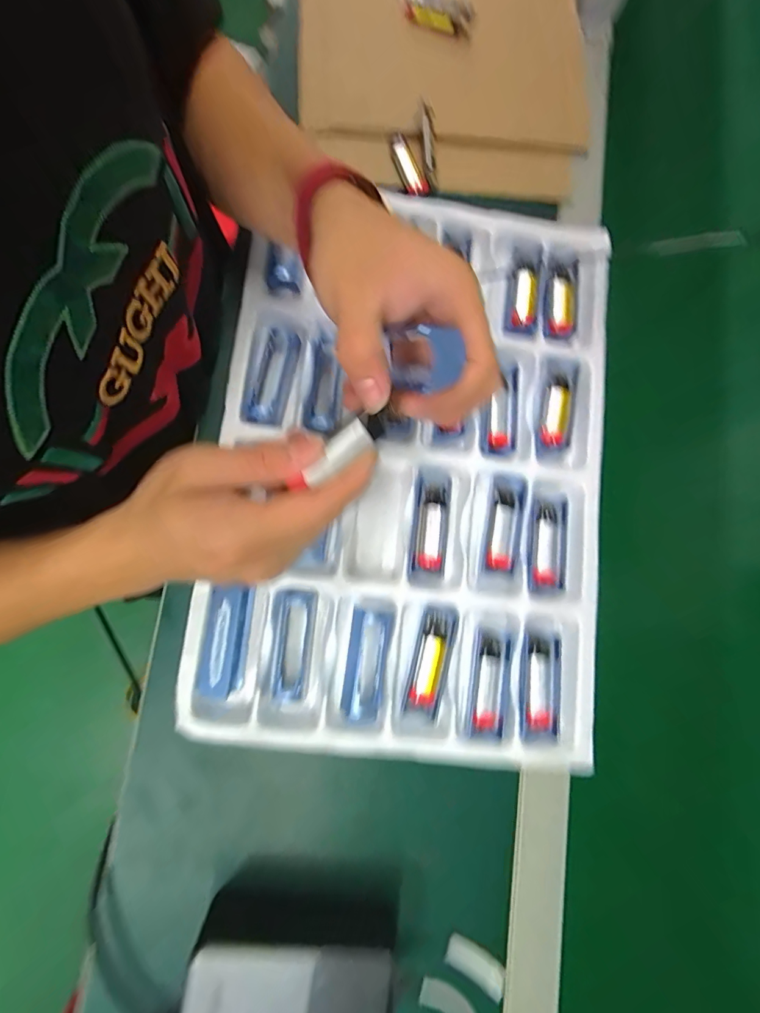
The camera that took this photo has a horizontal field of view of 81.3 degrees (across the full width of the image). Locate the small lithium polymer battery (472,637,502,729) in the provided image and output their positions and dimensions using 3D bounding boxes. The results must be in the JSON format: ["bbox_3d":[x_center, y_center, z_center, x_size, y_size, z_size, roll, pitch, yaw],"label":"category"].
[{"bbox_3d":[0.083,0.138,0.347,0.018,0.011,0.065,9,81,-3],"label":"small lithium polymer battery"}]

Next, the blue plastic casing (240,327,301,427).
[{"bbox_3d":[-0.090,-0.105,0.363,0.034,0.011,0.086,11,81,-3],"label":"blue plastic casing"}]

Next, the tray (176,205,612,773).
[{"bbox_3d":[0.033,-0.037,0.363,0.312,0.029,0.454,7,81,-3],"label":"tray"}]

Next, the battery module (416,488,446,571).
[{"bbox_3d":[0.042,0.018,0.358,0.018,0.009,0.066,6,81,-4],"label":"battery module"}]

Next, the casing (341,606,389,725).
[{"bbox_3d":[-0.010,0.118,0.331,0.029,0.019,0.081,7,81,-3],"label":"casing"}]

